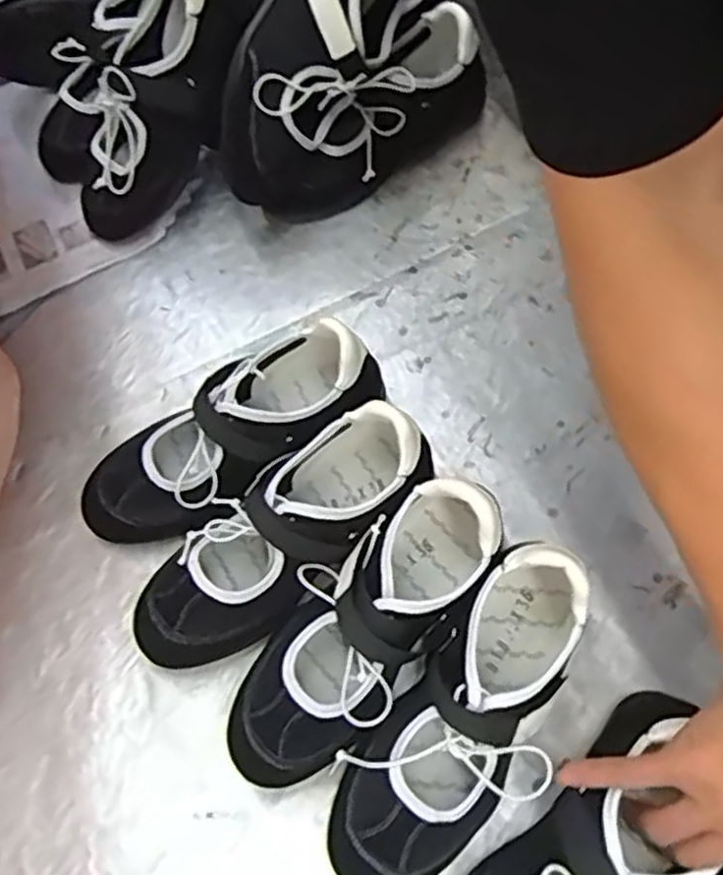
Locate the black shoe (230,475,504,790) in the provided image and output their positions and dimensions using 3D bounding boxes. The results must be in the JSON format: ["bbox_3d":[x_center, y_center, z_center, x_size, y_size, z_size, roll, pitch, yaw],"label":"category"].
[{"bbox_3d":[0.001,0.124,0.476,0.218,0.102,0.087,-40,70,-14],"label":"black shoe"}]

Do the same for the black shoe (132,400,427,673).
[{"bbox_3d":[-0.054,0.067,0.499,0.214,0.105,0.076,-38,69,-13],"label":"black shoe"}]

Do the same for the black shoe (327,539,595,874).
[{"bbox_3d":[0.064,0.172,0.449,0.090,0.101,0.223,39,73,18],"label":"black shoe"}]

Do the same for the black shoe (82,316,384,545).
[{"bbox_3d":[-0.097,0.003,0.532,0.224,0.096,0.093,-28,68,-10],"label":"black shoe"}]

